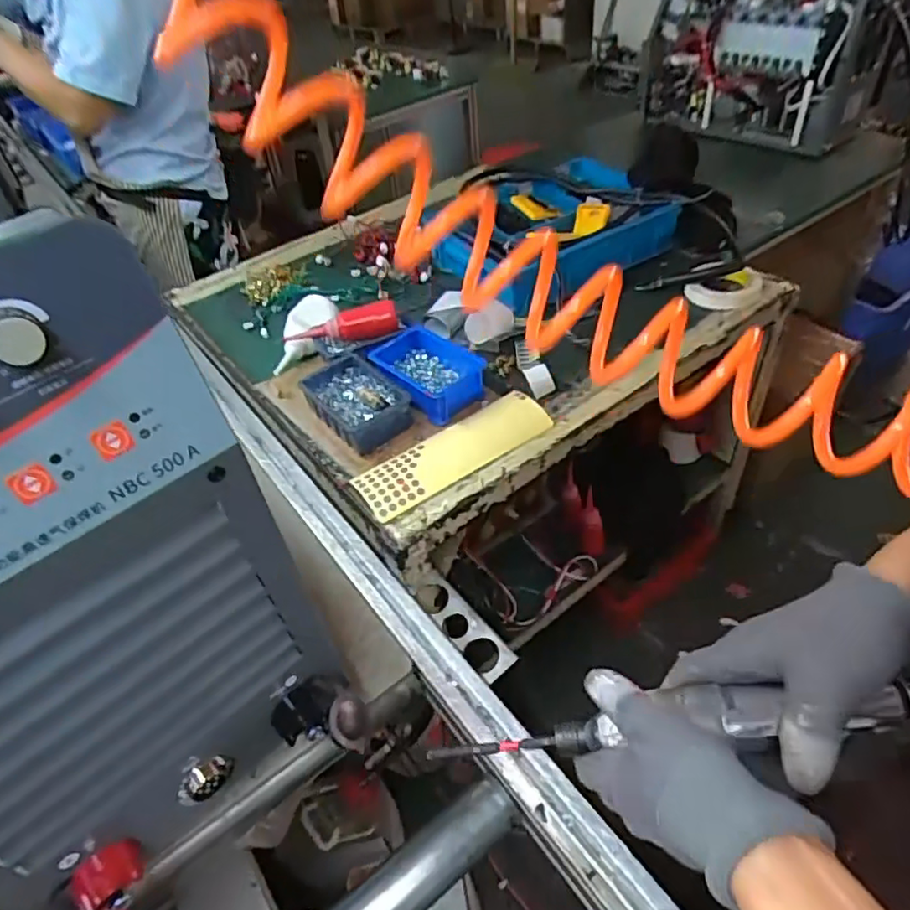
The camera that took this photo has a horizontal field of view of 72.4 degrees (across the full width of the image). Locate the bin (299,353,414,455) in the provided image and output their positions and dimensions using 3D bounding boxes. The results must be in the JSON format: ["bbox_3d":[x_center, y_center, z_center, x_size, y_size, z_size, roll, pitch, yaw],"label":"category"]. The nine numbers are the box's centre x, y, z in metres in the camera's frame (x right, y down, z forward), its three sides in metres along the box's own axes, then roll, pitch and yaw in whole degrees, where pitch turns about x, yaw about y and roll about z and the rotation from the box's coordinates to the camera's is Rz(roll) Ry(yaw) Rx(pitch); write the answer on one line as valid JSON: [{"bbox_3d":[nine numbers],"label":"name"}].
[{"bbox_3d":[-0.129,-0.067,0.822,0.095,0.045,0.144,-35,51,-25],"label":"bin"}]

